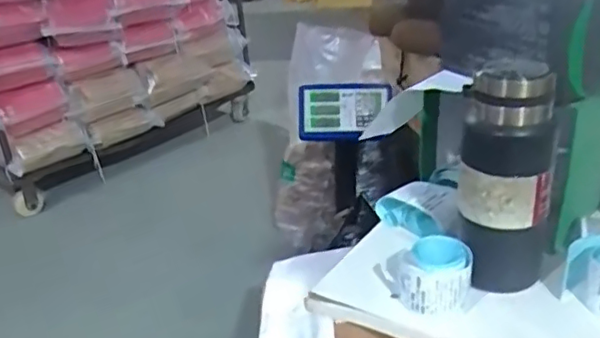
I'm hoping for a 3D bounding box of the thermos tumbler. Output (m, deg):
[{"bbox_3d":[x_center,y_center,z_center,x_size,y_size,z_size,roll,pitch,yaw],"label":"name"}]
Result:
[{"bbox_3d":[0.189,0.011,0.562,0.075,0.204,0.061,-5,26,-3],"label":"thermos tumbler"}]

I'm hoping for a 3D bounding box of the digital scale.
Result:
[{"bbox_3d":[0.111,-0.149,1.592,0.226,0.146,0.057,0,-2,-18],"label":"digital scale"}]

